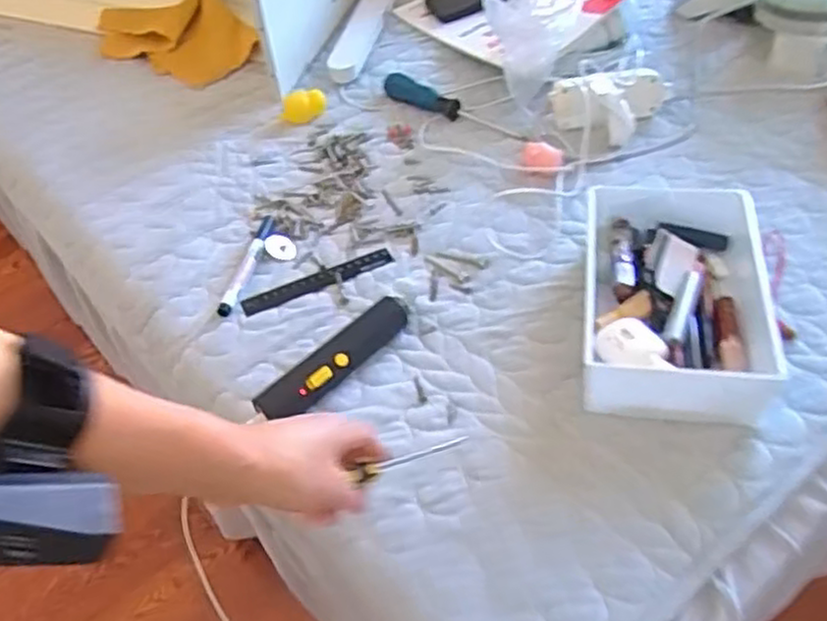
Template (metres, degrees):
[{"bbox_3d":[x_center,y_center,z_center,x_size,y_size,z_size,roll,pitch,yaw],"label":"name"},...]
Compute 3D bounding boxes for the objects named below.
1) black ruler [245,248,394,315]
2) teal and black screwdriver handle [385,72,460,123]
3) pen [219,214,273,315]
[{"bbox_3d":[-0.094,-0.028,0.732,0.155,0.005,0.022,-21,58,-14],"label":"black ruler"},{"bbox_3d":[0.012,-0.267,0.912,0.102,0.025,0.029,21,57,19],"label":"teal and black screwdriver handle"},{"bbox_3d":[-0.168,-0.050,0.749,0.017,0.016,0.142,7,53,10],"label":"pen"}]

